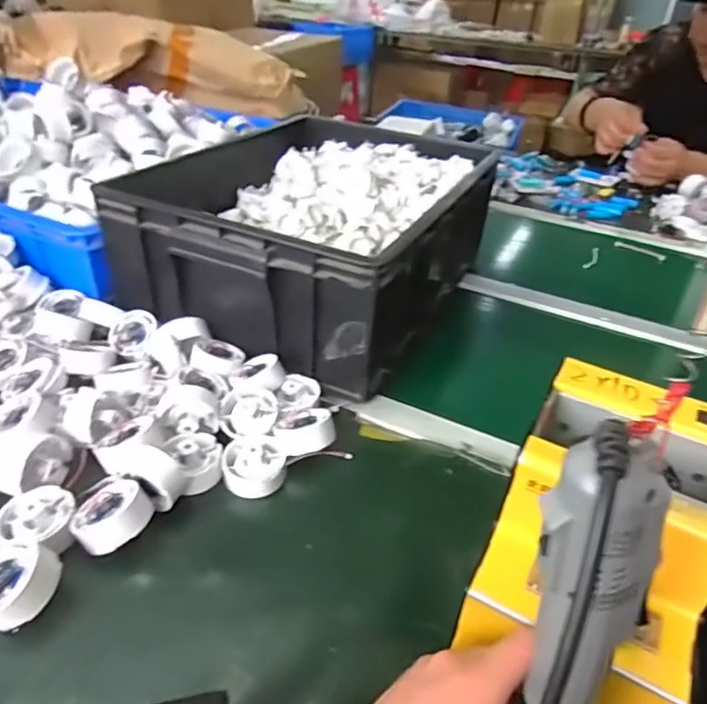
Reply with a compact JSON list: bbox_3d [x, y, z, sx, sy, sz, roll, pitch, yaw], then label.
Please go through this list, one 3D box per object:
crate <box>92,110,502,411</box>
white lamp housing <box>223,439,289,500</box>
[{"bbox_3d":[-0.054,-0.178,0.760,0.397,0.147,0.468,21,38,21],"label":"crate"},{"bbox_3d":[-0.088,0.103,0.500,0.054,0.033,0.058,-1,36,-7],"label":"white lamp housing"}]

